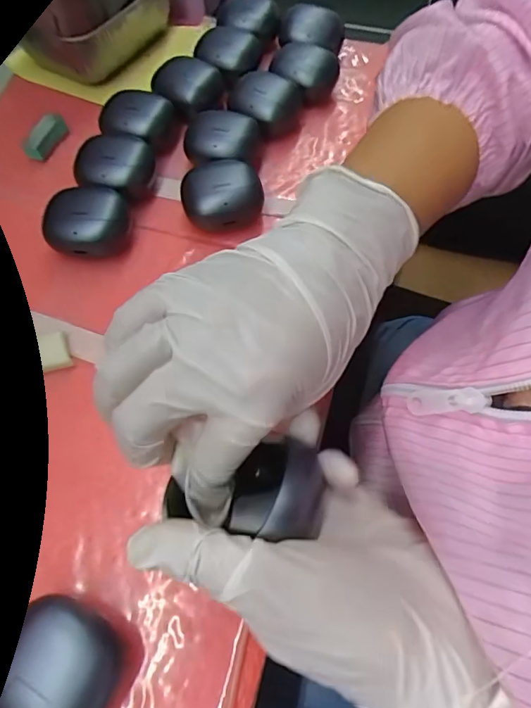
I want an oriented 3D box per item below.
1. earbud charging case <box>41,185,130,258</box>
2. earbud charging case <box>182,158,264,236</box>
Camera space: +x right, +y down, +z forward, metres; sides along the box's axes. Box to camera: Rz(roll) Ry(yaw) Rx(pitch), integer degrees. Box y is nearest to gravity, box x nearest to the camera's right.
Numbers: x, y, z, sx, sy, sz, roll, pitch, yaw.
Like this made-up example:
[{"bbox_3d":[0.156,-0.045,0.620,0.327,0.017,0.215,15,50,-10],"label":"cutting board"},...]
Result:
[{"bbox_3d":[-0.121,-0.091,0.311,0.057,0.031,0.059,-9,64,-3],"label":"earbud charging case"},{"bbox_3d":[-0.031,-0.112,0.316,0.054,0.033,0.046,-10,64,-3],"label":"earbud charging case"}]

